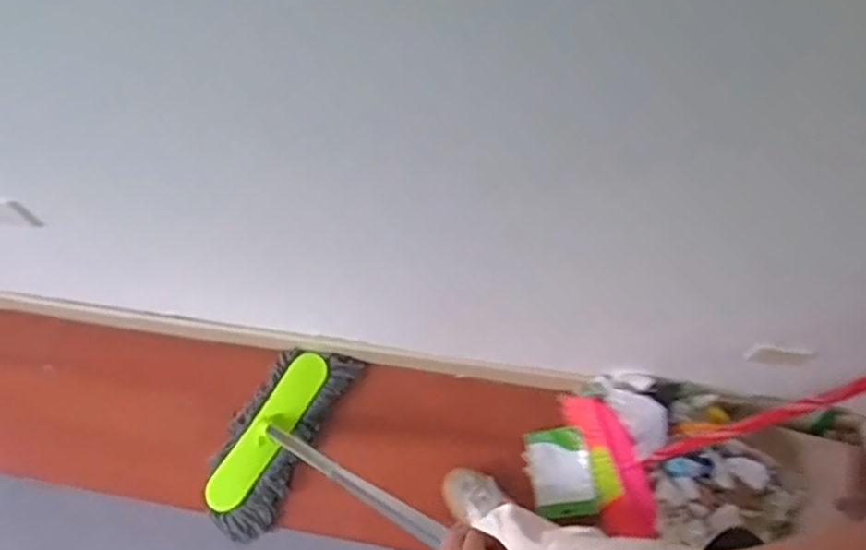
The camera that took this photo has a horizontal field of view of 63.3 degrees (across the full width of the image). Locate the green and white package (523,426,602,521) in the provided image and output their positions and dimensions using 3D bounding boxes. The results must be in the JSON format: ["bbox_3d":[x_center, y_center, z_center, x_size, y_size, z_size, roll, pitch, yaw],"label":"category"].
[{"bbox_3d":[0.266,0.411,1.463,0.130,0.024,0.176,-14,81,14],"label":"green and white package"}]

